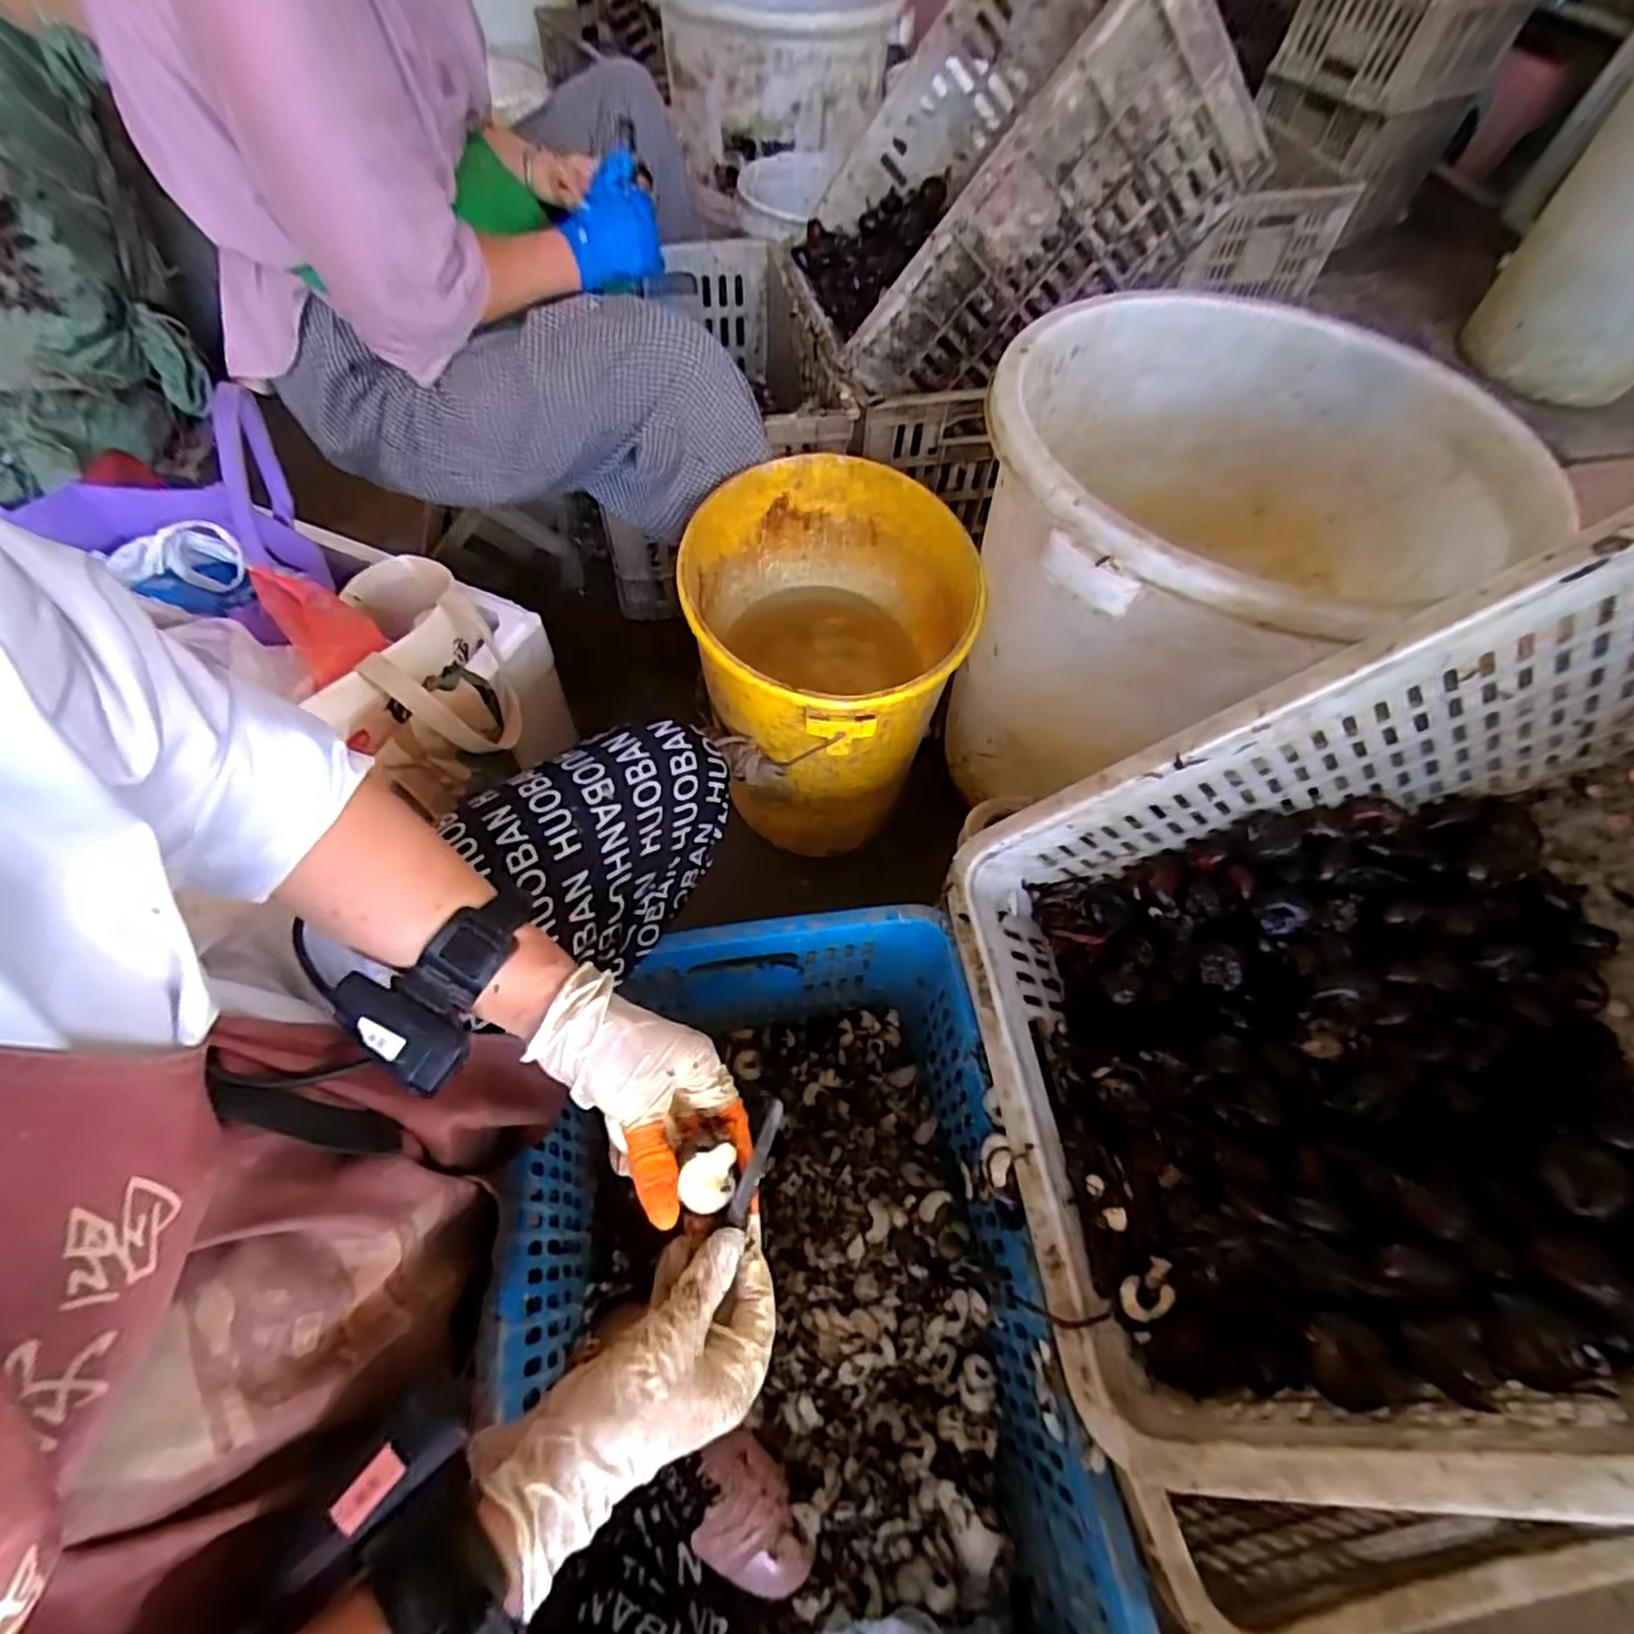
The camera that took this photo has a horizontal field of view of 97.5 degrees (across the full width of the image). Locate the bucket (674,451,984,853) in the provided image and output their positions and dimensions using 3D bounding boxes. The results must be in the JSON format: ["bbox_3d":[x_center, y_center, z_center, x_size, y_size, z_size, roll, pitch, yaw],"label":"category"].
[{"bbox_3d":[0.002,-0.167,0.826,0.282,0.309,0.348,8,58,1],"label":"bucket"}]

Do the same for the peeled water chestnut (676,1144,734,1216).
[{"bbox_3d":[-0.058,0.189,0.375,0.025,0.016,0.031,-3,86,-28],"label":"peeled water chestnut"}]

